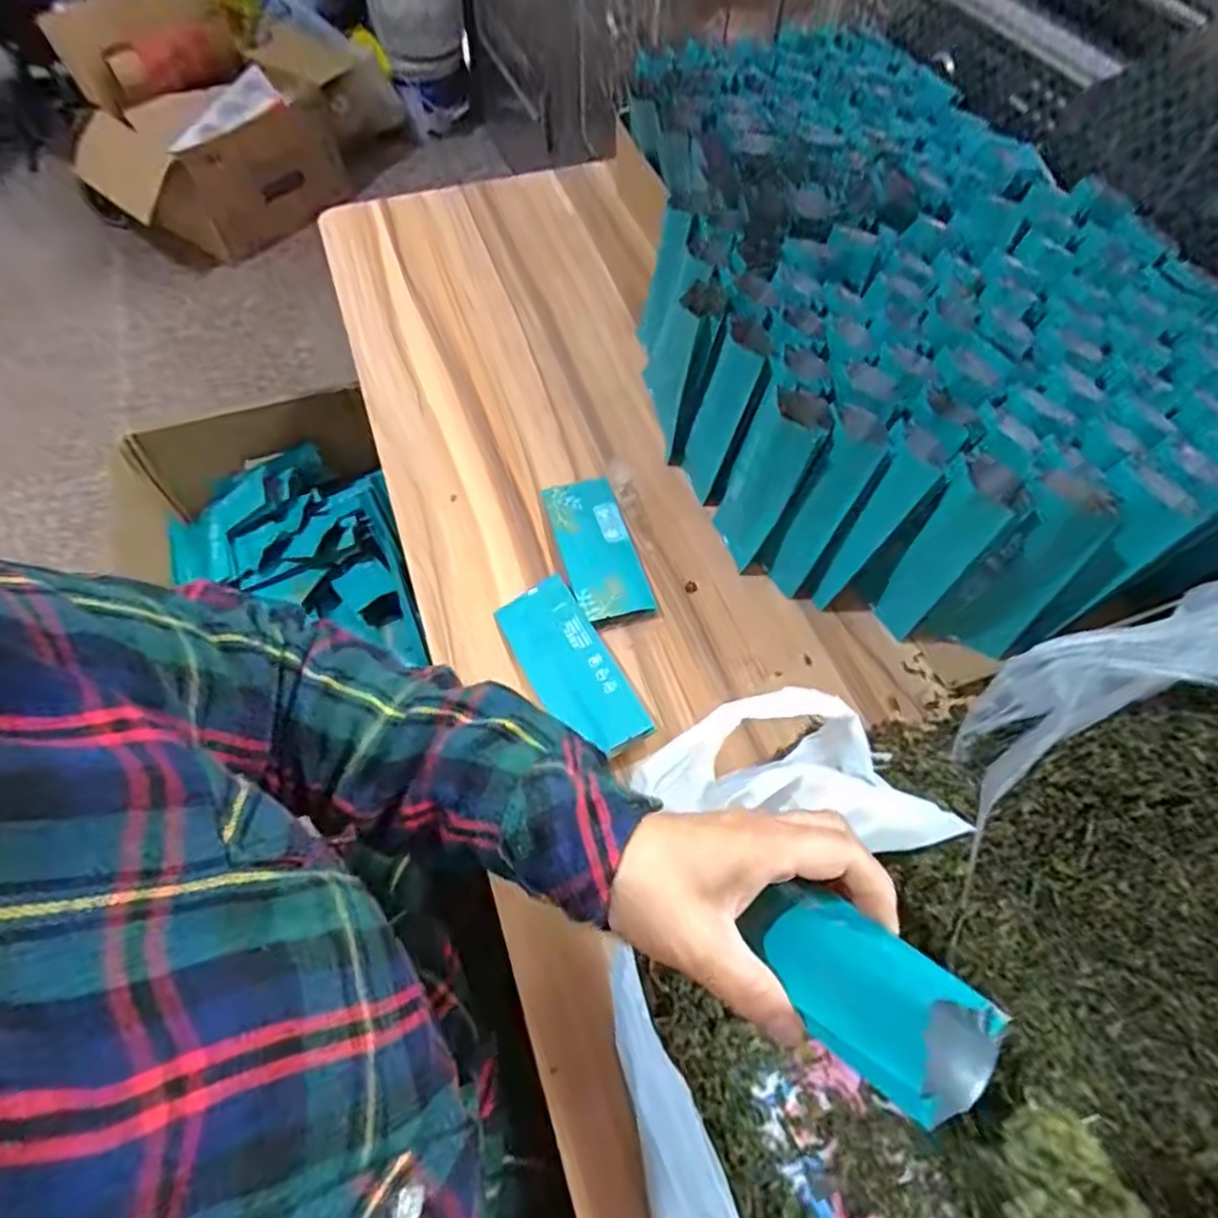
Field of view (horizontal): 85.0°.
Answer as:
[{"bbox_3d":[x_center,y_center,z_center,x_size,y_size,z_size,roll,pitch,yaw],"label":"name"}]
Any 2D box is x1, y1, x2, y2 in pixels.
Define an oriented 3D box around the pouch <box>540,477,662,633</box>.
[{"bbox_3d":[-0.008,-0.045,0.502,0.056,0.017,0.134,-13,61,-9],"label":"pouch"}]

